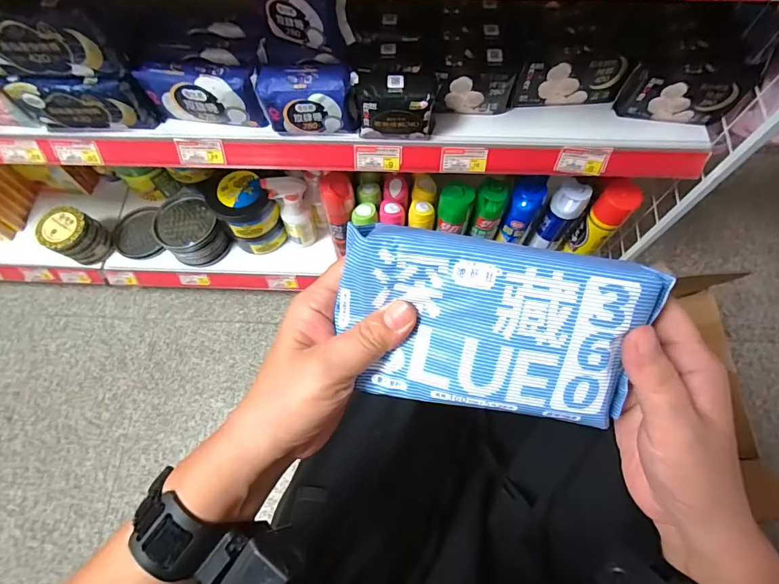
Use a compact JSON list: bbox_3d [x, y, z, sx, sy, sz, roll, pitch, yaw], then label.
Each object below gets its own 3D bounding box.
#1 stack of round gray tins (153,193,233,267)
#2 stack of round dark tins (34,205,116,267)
[{"bbox_3d":[-0.462,-0.144,0.986,0.129,0.112,0.153,-39,72,-13],"label":"stack of round gray tins"},{"bbox_3d":[-0.711,-0.125,0.962,0.088,0.130,0.100,29,72,12],"label":"stack of round dark tins"}]

